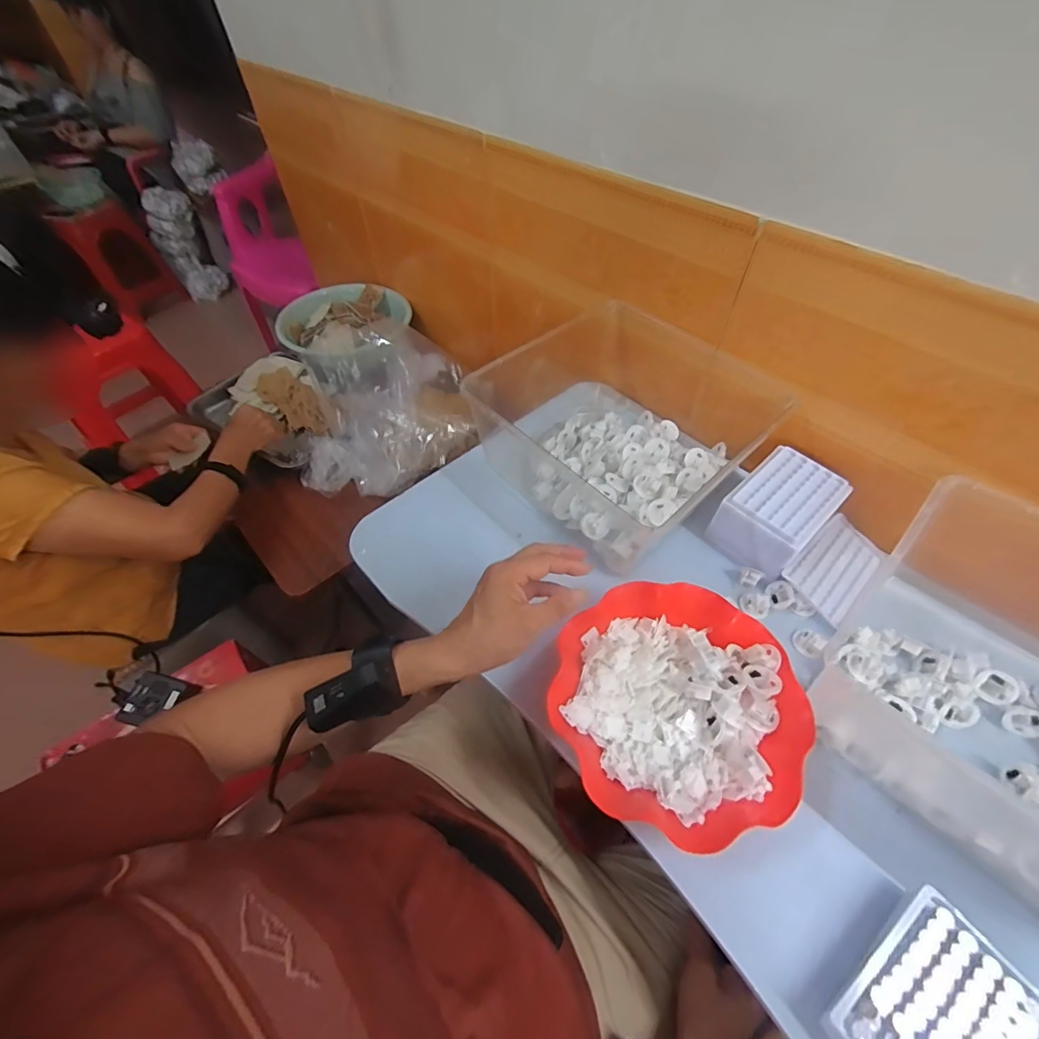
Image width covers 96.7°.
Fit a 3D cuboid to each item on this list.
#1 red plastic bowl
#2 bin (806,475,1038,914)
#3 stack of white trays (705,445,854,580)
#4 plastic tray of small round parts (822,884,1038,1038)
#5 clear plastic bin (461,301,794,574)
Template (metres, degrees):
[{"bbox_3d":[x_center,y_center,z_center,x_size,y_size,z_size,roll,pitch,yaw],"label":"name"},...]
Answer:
[{"bbox_3d":[0.144,0.172,0.439,0.214,0.060,0.214,-1,53,1],"label":"red plastic bowl"},{"bbox_3d":[0.461,0.159,0.392,0.291,0.141,0.278,36,62,25],"label":"bin"},{"bbox_3d":[0.312,-0.009,0.564,0.127,0.076,0.096,-37,61,-23],"label":"stack of white trays"},{"bbox_3d":[0.294,0.354,0.325,0.132,0.037,0.100,-31,58,-20],"label":"plastic tray of small round parts"},{"bbox_3d":[0.137,-0.118,0.621,0.305,0.129,0.298,38,63,26],"label":"clear plastic bin"}]

